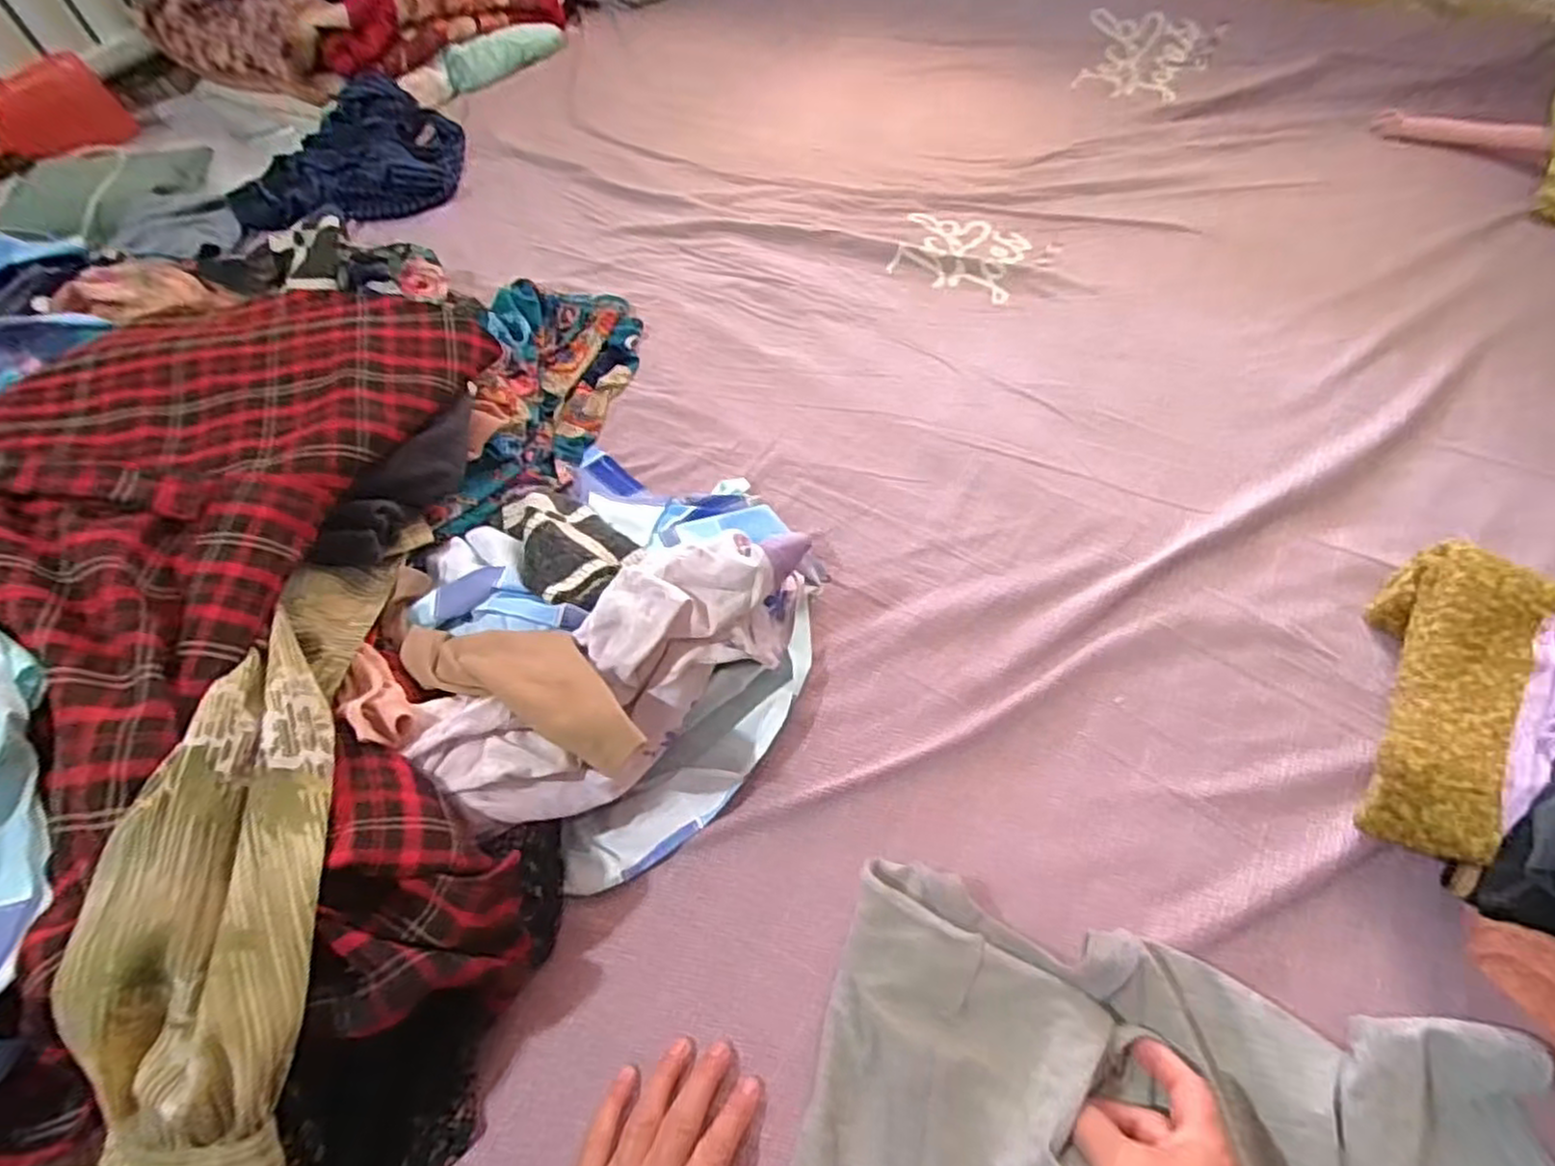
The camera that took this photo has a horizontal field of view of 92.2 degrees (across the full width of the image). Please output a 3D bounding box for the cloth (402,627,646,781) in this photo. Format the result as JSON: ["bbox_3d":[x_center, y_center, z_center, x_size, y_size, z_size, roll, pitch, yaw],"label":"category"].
[{"bbox_3d":[-0.176,0.061,0.516,0.216,0.045,0.076,20,61,17],"label":"cloth"}]

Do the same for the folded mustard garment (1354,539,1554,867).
[{"bbox_3d":[0.449,0.081,0.512,0.073,0.080,0.231,28,61,22],"label":"folded mustard garment"}]

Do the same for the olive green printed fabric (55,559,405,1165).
[{"bbox_3d":[-0.299,0.121,0.443,0.106,0.096,0.394,-5,57,2],"label":"olive green printed fabric"}]

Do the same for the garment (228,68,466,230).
[{"bbox_3d":[-0.630,-0.638,1.115,0.311,0.068,0.347,27,61,21],"label":"garment"}]

